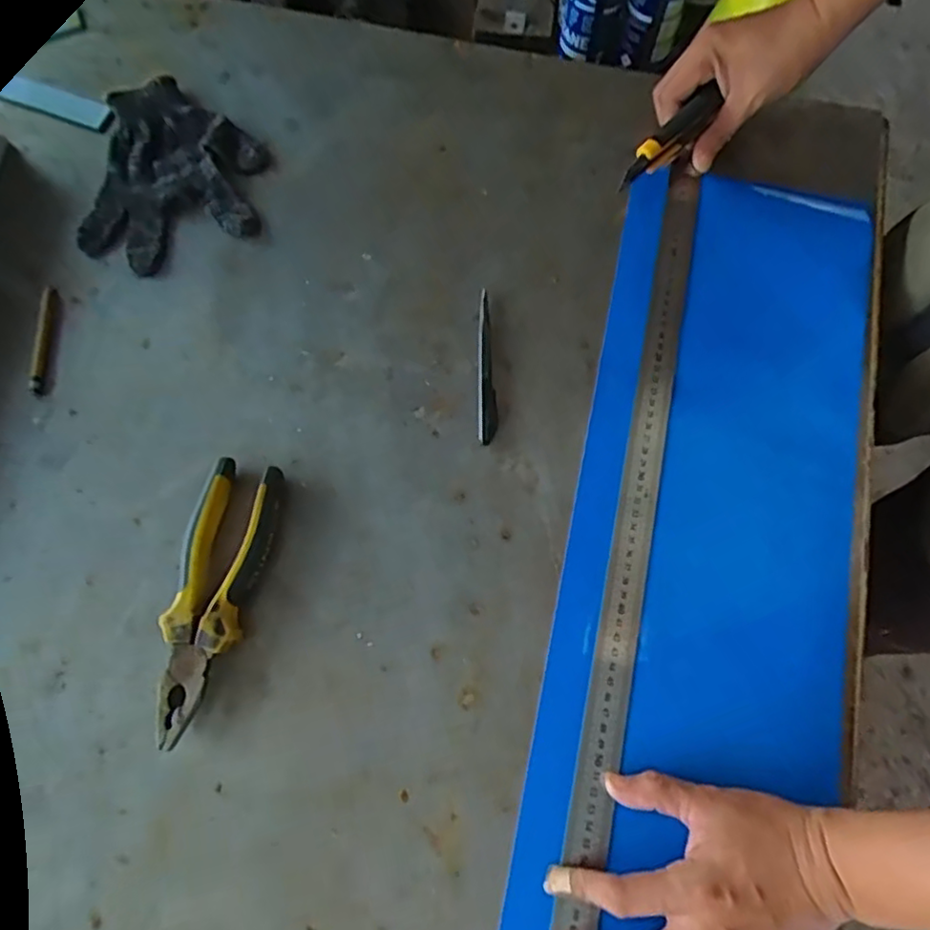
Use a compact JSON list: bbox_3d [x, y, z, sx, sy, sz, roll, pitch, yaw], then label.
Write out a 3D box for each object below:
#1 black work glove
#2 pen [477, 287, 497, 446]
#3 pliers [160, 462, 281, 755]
[{"bbox_3d":[-0.247,-0.252,0.544,0.144,0.021,0.183,5,73,2],"label":"black work glove"},{"bbox_3d":[0.017,-0.079,0.495,0.014,0.008,0.129,0,73,0],"label":"pen"},{"bbox_3d":[-0.173,0.090,0.433,0.053,0.028,0.187,12,73,4],"label":"pliers"}]

